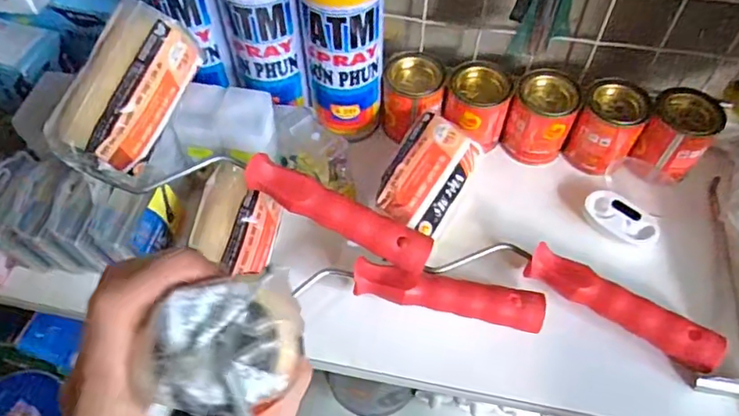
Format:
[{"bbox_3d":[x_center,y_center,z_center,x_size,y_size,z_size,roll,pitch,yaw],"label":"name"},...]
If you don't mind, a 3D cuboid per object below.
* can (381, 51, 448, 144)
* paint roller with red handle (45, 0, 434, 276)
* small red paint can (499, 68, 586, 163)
[{"bbox_3d":[0.039,-0.098,0.494,0.053,0.058,0.059,7,52,5],"label":"can"},{"bbox_3d":[-0.082,-0.028,0.405,0.267,0.107,0.099,24,53,-6],"label":"paint roller with red handle"},{"bbox_3d":[0.152,-0.077,0.488,0.056,0.075,0.047,20,55,15],"label":"small red paint can"}]

